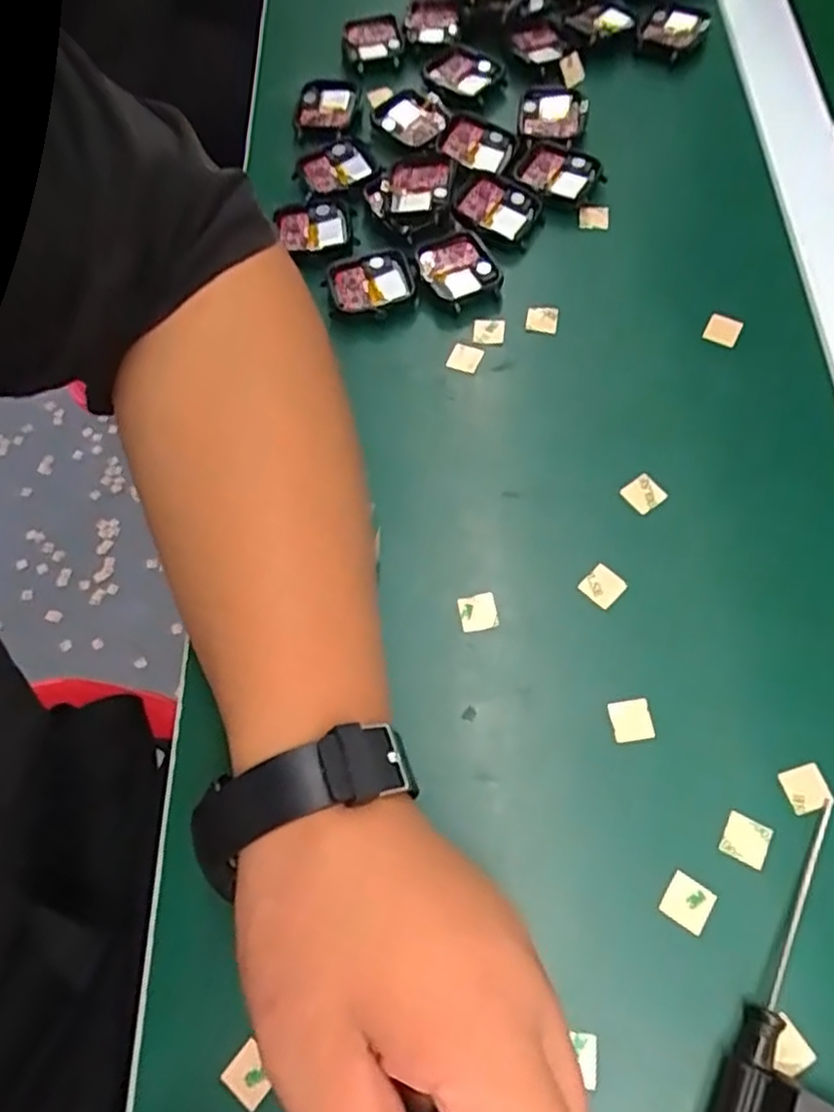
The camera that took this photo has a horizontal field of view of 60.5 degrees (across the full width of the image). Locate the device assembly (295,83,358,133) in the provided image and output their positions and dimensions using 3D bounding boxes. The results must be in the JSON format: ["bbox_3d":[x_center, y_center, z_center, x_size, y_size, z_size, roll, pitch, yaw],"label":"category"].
[{"bbox_3d":[-0.055,-0.269,0.429,0.034,0.006,0.048,4,66,5],"label":"device assembly"}]

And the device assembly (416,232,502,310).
[{"bbox_3d":[0.022,-0.149,0.373,0.038,0.007,0.041,-28,68,-9],"label":"device assembly"}]

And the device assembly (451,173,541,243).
[{"bbox_3d":[0.042,-0.188,0.382,0.041,0.007,0.034,24,70,13],"label":"device assembly"}]

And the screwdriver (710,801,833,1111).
[{"bbox_3d":[0.119,0.145,0.237,0.011,0.013,0.131,28,70,14],"label":"screwdriver"}]

